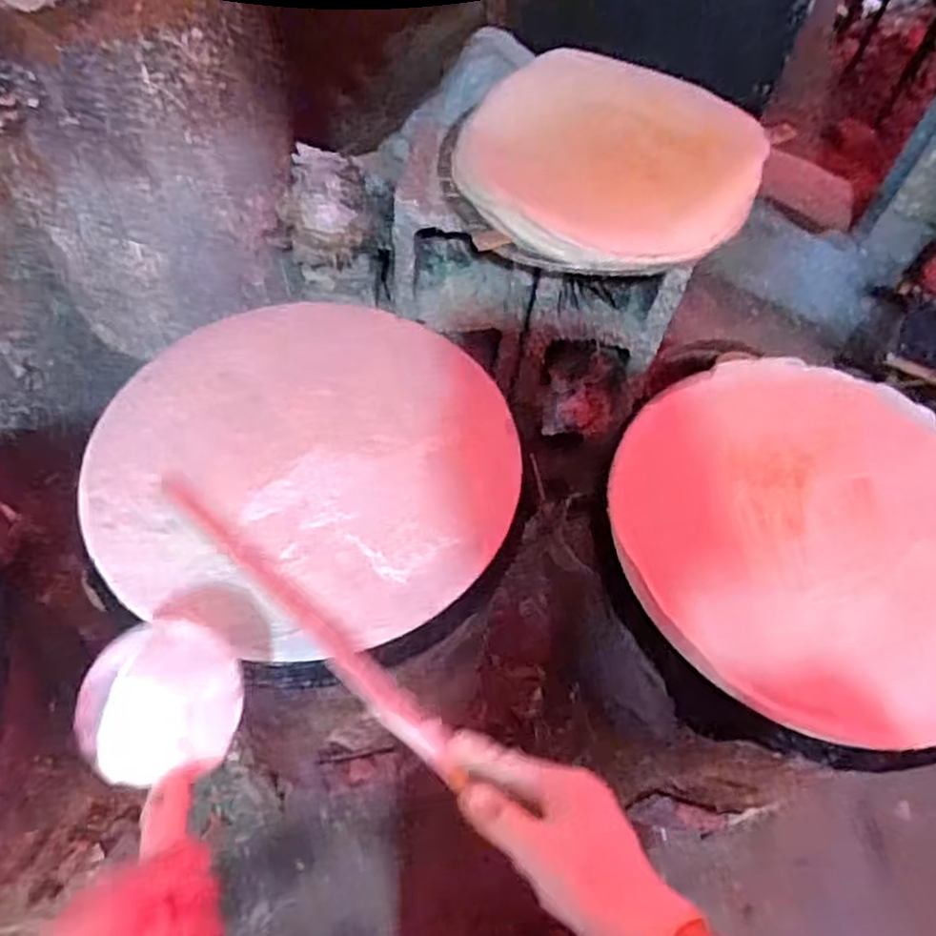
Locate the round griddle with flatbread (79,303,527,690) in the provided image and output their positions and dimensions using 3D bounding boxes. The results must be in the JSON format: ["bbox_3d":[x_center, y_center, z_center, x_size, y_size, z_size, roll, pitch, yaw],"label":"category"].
[{"bbox_3d":[-0.144,-0.008,0.641,0.379,0.035,0.342,33,60,16],"label":"round griddle with flatbread"}]

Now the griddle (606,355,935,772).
[{"bbox_3d":[0.305,0.057,0.638,0.349,0.038,0.358,2,56,-4],"label":"griddle"}]

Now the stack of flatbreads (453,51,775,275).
[{"bbox_3d":[0.174,-0.404,0.916,0.366,0.065,0.383,16,57,5],"label":"stack of flatbreads"}]

